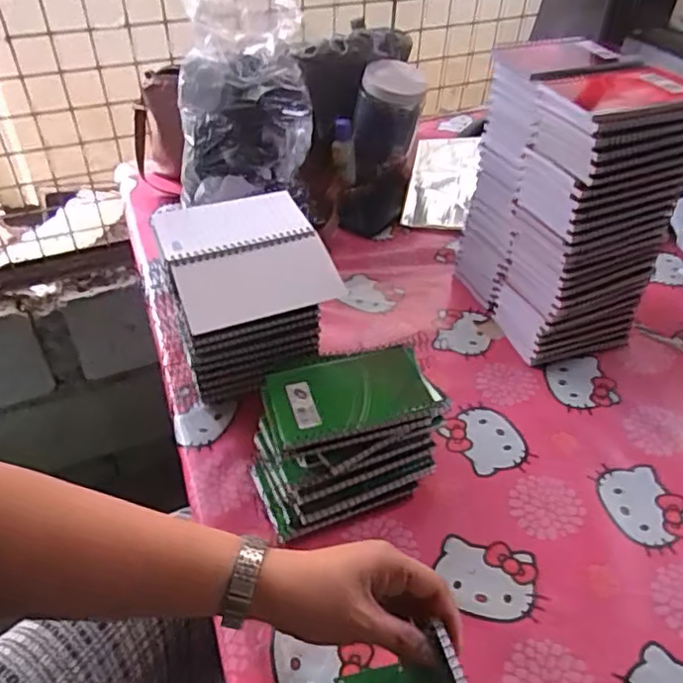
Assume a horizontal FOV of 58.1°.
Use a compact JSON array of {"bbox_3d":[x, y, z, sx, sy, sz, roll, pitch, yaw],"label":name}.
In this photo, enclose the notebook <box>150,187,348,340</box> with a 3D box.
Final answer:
[{"bbox_3d":[-0.085,-0.075,0.539,0.128,0.027,0.162,-16,45,-17],"label":"notebook"}]

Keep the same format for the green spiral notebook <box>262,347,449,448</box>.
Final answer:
[{"bbox_3d":[0.012,0.047,0.536,0.146,0.018,0.080,-11,44,-13],"label":"green spiral notebook"}]

